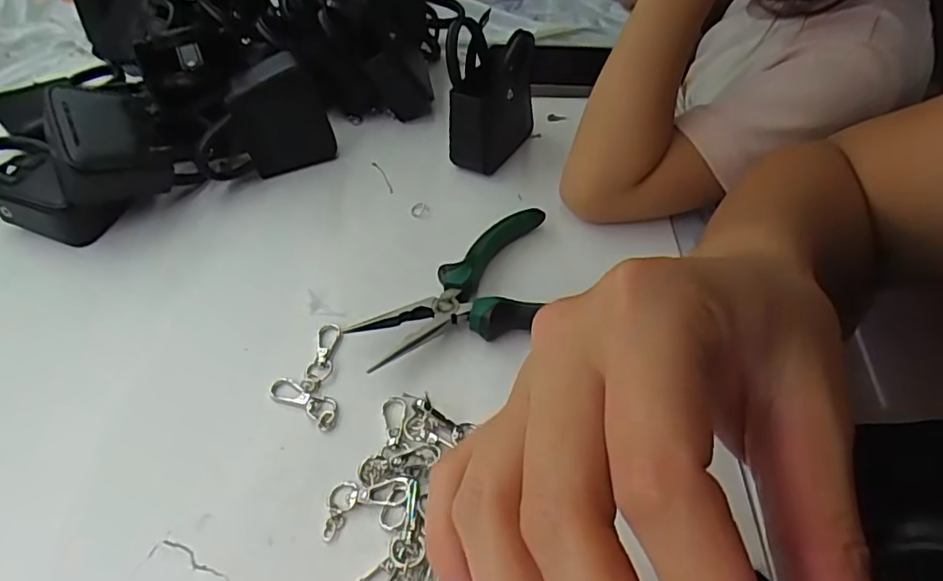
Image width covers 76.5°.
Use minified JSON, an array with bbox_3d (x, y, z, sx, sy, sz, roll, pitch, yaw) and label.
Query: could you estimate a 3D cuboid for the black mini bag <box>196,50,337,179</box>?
[{"bbox_3d":[-0.153,-0.123,0.438,0.095,0.080,0.034,-17,48,-16],"label":"black mini bag"}]

